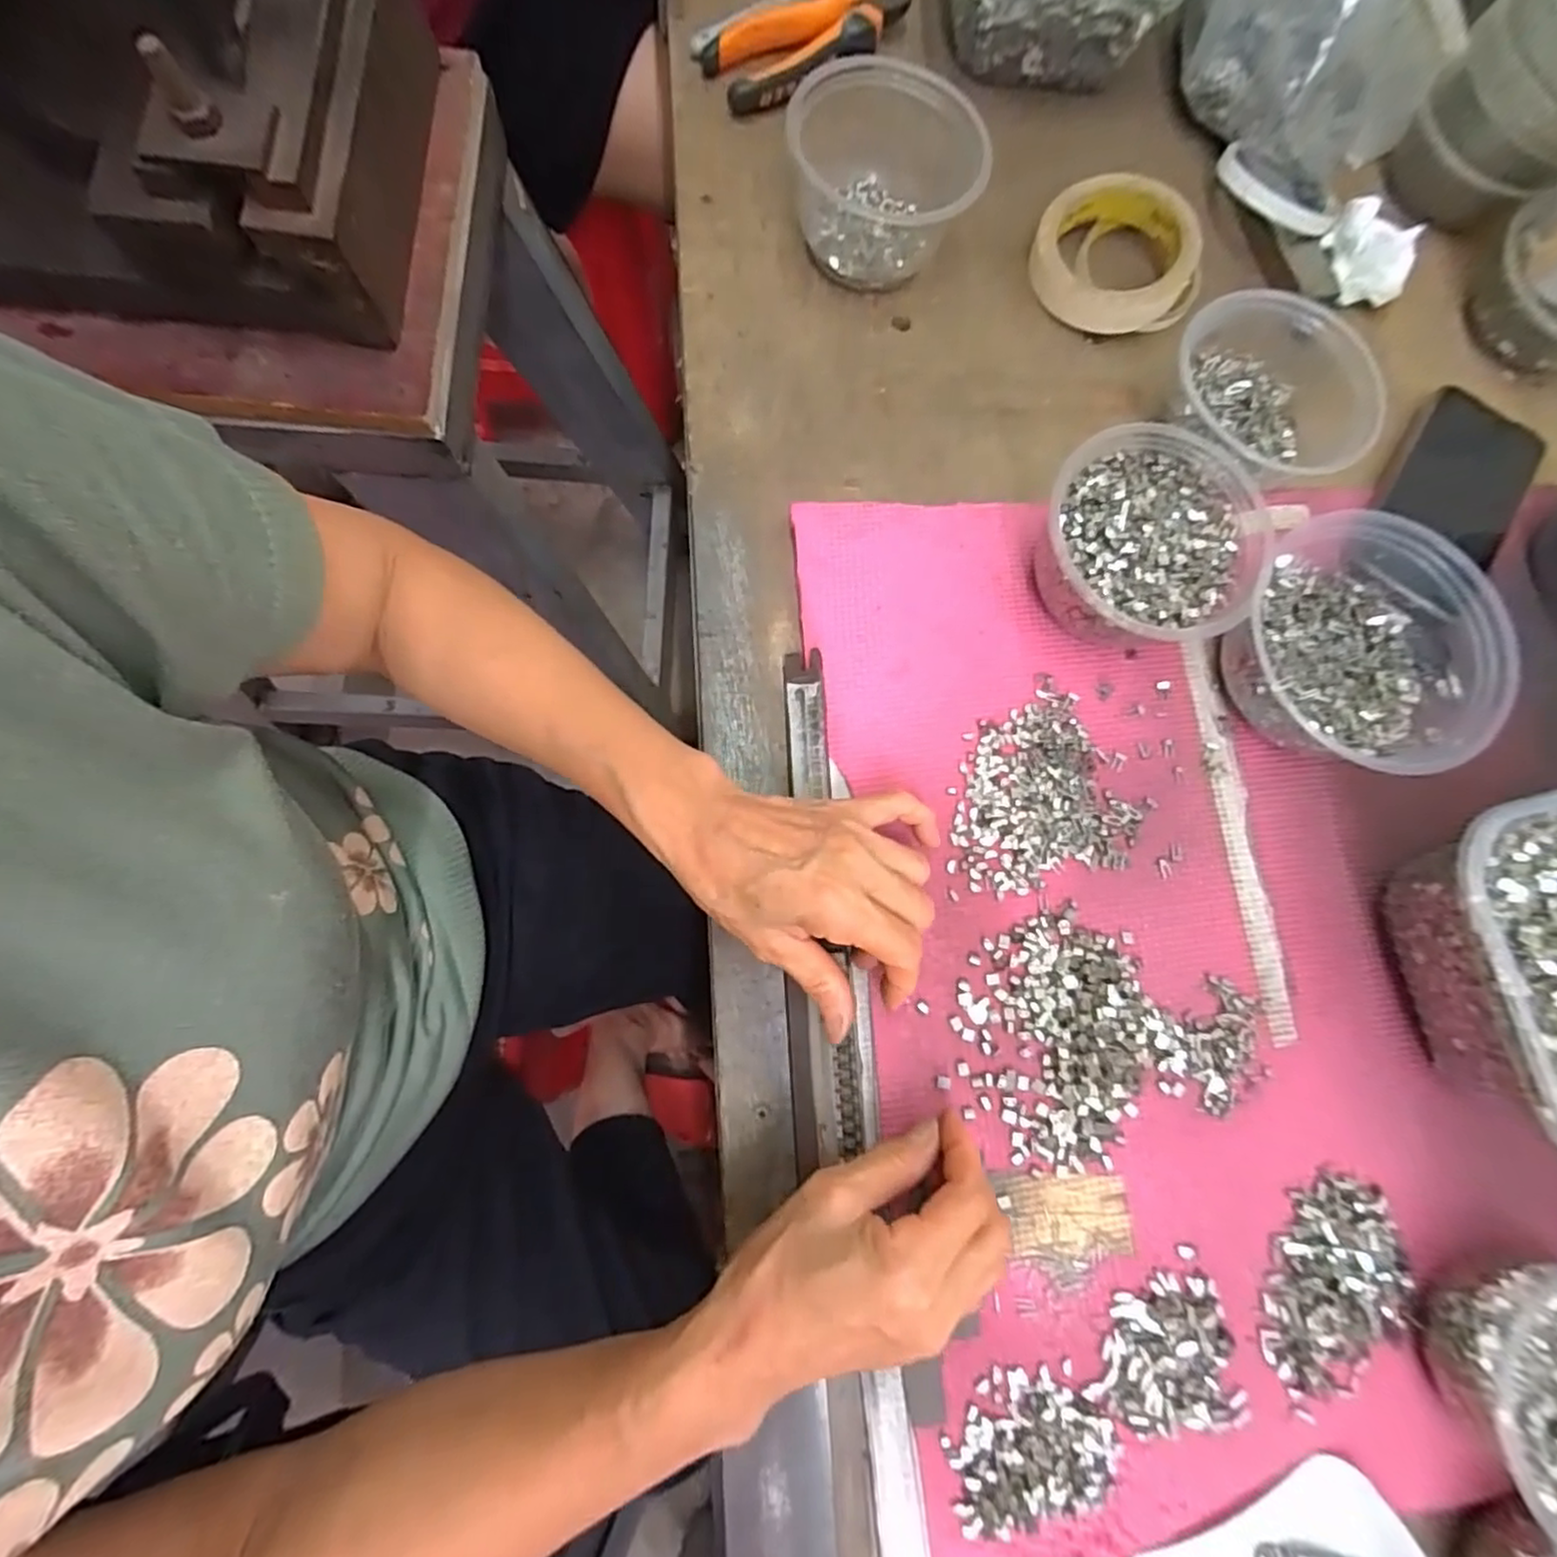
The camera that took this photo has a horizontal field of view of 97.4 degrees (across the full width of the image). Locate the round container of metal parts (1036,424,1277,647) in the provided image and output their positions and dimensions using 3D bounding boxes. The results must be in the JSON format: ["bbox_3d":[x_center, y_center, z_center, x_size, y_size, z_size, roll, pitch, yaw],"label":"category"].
[{"bbox_3d":[0.197,-0.126,0.372,0.109,0.056,0.116,1,79,-5],"label":"round container of metal parts"}]

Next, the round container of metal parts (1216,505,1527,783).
[{"bbox_3d":[0.315,-0.073,0.370,0.140,0.054,0.130,1,79,-5],"label":"round container of metal parts"}]

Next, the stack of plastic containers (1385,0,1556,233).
[{"bbox_3d":[0.479,-0.430,0.433,0.099,0.114,0.114,-38,84,-11],"label":"stack of plastic containers"}]

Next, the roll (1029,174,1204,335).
[{"bbox_3d":[0.217,-0.338,0.441,0.094,0.027,0.102,1,79,-5],"label":"roll"}]

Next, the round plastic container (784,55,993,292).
[{"bbox_3d":[0.064,-0.362,0.416,0.107,0.065,0.118,-10,79,-7],"label":"round plastic container"}]

